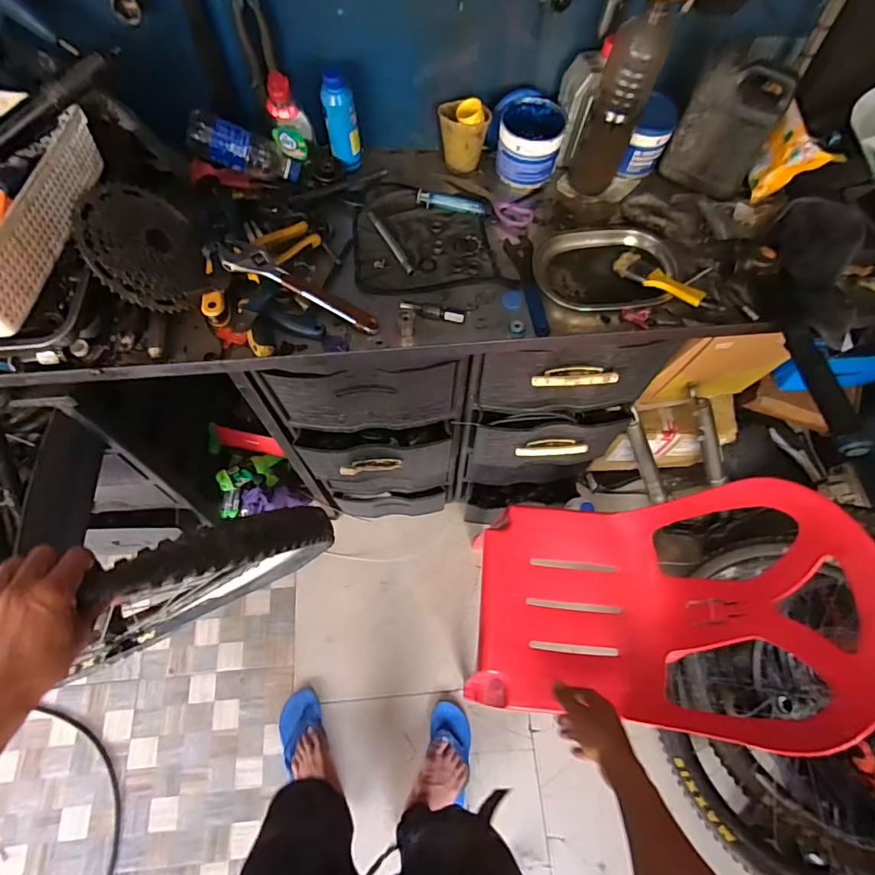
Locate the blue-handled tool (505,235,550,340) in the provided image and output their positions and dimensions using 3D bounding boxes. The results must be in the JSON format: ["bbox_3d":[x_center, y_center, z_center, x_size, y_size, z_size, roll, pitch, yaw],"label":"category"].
[{"bbox_3d":[0.136,-0.238,0.760,0.042,0.013,0.191,-4,66,-2],"label":"blue-handled tool"}]

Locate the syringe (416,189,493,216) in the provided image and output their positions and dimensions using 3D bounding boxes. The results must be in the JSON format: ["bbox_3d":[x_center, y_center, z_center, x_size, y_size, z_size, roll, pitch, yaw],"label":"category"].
[{"bbox_3d":[0.027,-0.380,0.815,0.123,0.019,0.028,10,66,4],"label":"syringe"}]

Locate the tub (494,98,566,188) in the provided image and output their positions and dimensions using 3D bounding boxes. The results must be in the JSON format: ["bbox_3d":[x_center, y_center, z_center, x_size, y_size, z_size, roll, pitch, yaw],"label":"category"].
[{"bbox_3d":[0.150,-0.478,0.820,0.098,0.085,0.102,0,66,0],"label":"tub"}]

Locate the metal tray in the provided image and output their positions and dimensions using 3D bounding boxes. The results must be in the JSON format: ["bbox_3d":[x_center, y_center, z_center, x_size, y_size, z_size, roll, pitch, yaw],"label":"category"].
[{"bbox_3d":[0.255,-0.260,0.761,0.207,0.034,0.137,9,66,3],"label":"metal tray"}]

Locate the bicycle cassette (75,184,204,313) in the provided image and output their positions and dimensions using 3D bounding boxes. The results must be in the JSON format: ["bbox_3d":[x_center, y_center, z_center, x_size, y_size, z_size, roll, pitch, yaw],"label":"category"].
[{"bbox_3d":[-0.394,-0.261,0.674,0.150,0.034,0.171,-4,82,-47],"label":"bicycle cassette"}]

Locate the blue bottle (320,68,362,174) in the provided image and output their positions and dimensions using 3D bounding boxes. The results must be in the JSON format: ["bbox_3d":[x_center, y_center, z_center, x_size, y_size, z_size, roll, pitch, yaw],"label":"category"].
[{"bbox_3d":[-0.150,-0.496,0.784,0.051,0.141,0.040,-9,66,-4],"label":"blue bottle"}]

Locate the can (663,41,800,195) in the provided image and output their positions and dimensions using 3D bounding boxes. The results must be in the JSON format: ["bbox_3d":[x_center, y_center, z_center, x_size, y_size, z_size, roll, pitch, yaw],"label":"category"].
[{"bbox_3d":[0.446,-0.479,0.771,0.132,0.183,0.063,33,70,13],"label":"can"}]

